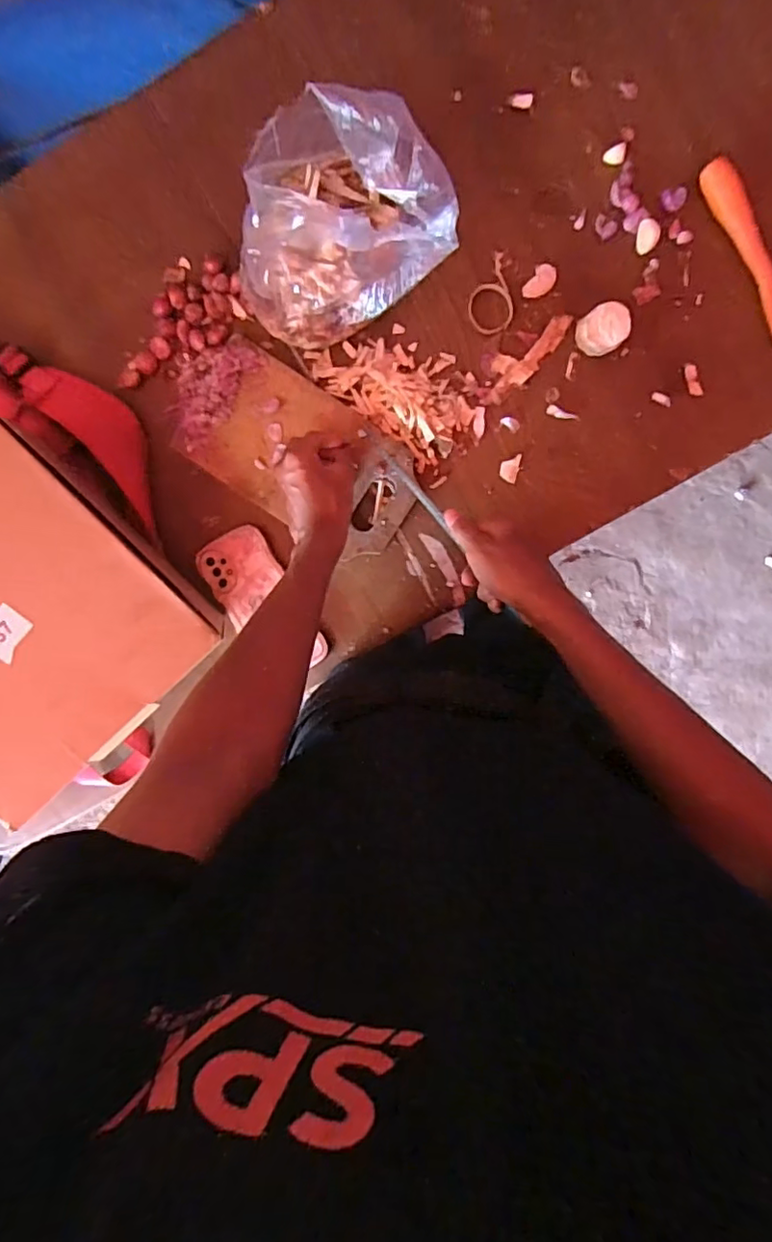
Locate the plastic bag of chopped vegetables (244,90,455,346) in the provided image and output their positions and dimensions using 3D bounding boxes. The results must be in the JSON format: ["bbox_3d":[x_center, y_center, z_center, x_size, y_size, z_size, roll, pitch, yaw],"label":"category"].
[{"bbox_3d":[-0.027,-0.329,0.487,0.161,0.191,0.142,6,97,0],"label":"plastic bag of chopped vegetables"}]

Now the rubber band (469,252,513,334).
[{"bbox_3d":[0.103,-0.330,0.584,0.044,0.005,0.074,-10,98,2],"label":"rubber band"}]

